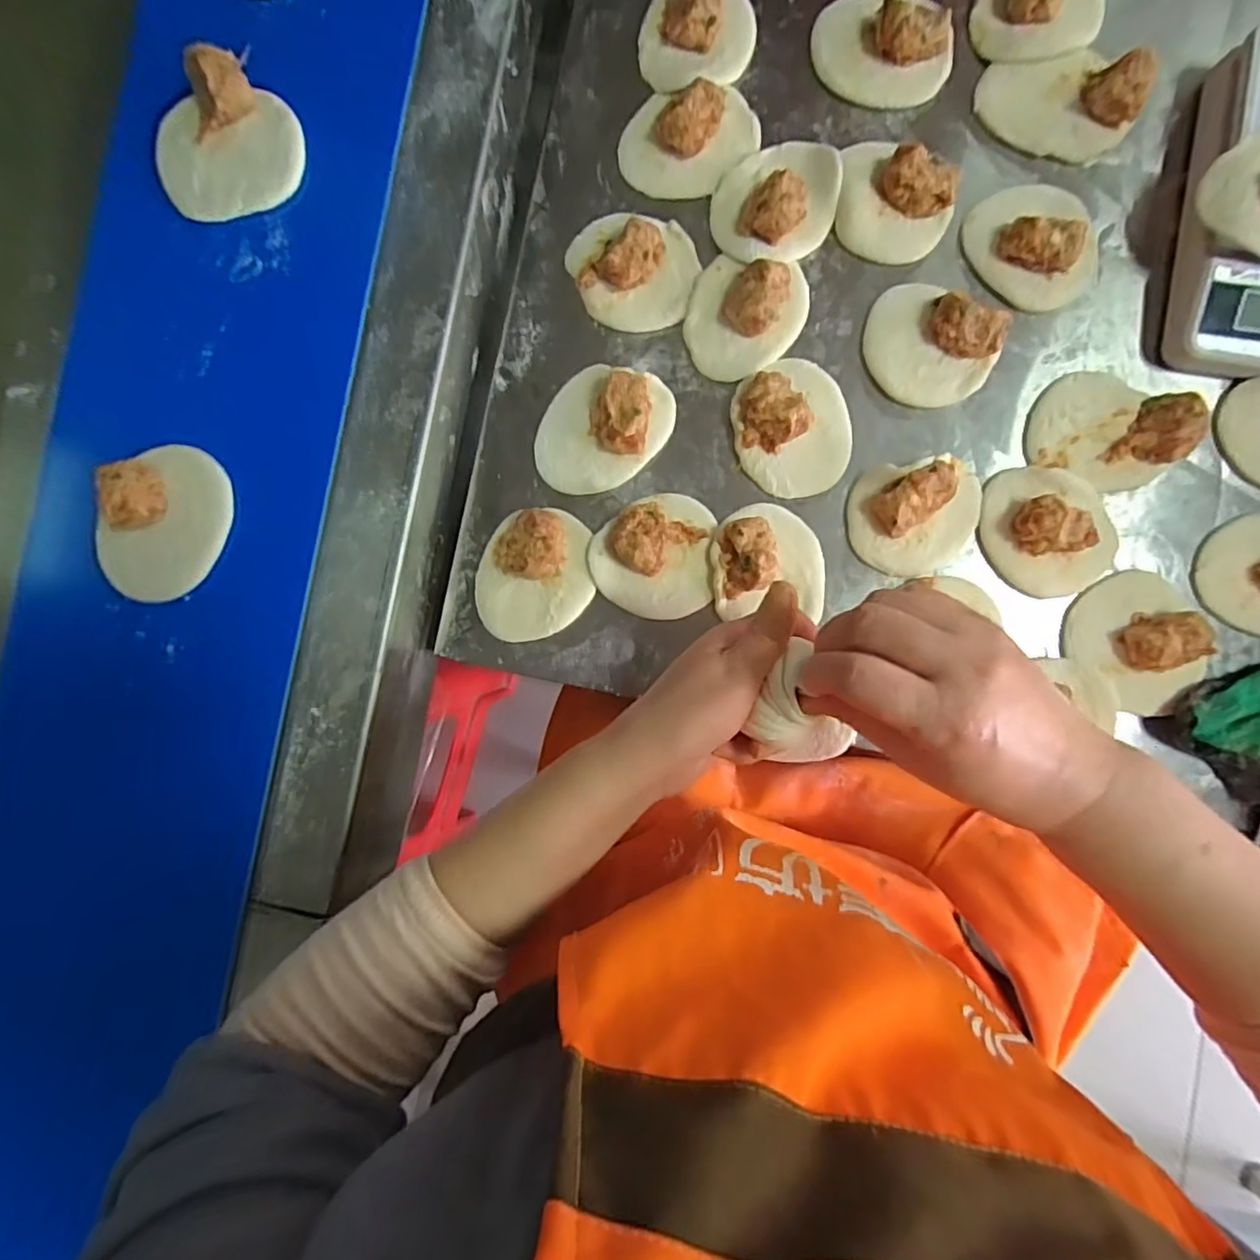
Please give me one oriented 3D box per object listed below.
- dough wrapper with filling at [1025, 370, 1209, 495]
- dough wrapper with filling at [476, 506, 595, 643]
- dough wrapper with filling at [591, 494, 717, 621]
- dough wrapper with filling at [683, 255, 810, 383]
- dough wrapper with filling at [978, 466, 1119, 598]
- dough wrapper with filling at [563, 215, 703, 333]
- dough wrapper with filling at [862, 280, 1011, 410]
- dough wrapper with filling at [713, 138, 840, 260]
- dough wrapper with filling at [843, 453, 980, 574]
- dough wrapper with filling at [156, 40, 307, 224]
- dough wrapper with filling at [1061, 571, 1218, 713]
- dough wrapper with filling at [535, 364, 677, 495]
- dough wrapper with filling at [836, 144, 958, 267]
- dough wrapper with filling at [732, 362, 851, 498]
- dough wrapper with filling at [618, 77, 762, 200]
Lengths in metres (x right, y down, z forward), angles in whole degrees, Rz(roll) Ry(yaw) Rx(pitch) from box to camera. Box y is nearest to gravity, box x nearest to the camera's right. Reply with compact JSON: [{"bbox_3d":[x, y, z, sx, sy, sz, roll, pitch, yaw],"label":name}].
[{"bbox_3d":[0.333,-0.141,0.419,0.096,0.031,0.075,23,89,2],"label":"dough wrapper with filling"},{"bbox_3d":[-0.069,-0.039,0.430,0.082,0.028,0.088,-3,88,2],"label":"dough wrapper with filling"},{"bbox_3d":[0.016,-0.054,0.428,0.085,0.022,0.086,4,88,2],"label":"dough wrapper with filling"},{"bbox_3d":[0.083,-0.225,0.432,0.080,0.030,0.089,17,89,2],"label":"dough wrapper with filling"},{"bbox_3d":[0.292,-0.071,0.418,0.082,0.025,0.095,-29,87,1],"label":"dough wrapper with filling"},{"bbox_3d":[0.003,-0.258,0.433,0.090,0.029,0.078,-4,88,2],"label":"dough wrapper with filling"},{"bbox_3d":[0.210,-0.201,0.426,0.091,0.026,0.075,37,90,3],"label":"dough wrapper with filling"},{"bbox_3d":[0.104,-0.308,0.429,0.085,0.025,0.094,11,88,2],"label":"dough wrapper with filling"},{"bbox_3d":[0.202,-0.079,0.423,0.090,0.028,0.075,-10,88,1],"label":"dough wrapper with filling"},{"bbox_3d":[-0.262,-0.312,0.389,0.093,0.033,0.082,-39,87,0],"label":"dough wrapper with filling"},{"bbox_3d":[0.353,0.007,0.418,0.080,0.031,0.090,-43,87,0],"label":"dough wrapper with filling"},{"bbox_3d":[-0.022,-0.146,0.434,0.078,0.026,0.102,44,90,3],"label":"dough wrapper with filling"},{"bbox_3d":[0.185,-0.303,0.431,0.086,0.029,0.068,31,89,3],"label":"dough wrapper with filling"},{"bbox_3d":[0.116,-0.144,0.430,0.080,0.029,0.093,-11,88,1],"label":"dough wrapper with filling"},{"bbox_3d":[0.044,-0.355,0.434,0.099,0.027,0.071,-4,88,2],"label":"dough wrapper with filling"}]

